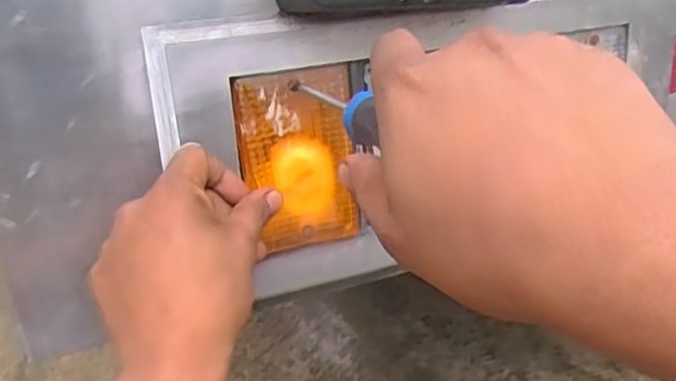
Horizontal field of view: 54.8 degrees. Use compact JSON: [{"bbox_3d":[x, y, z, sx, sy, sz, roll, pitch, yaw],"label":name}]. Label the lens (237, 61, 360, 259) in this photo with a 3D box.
[{"bbox_3d":[-0.023,-0.020,0.425,0.074,0.113,0.020,-16,30,-23],"label":"lens"}]

